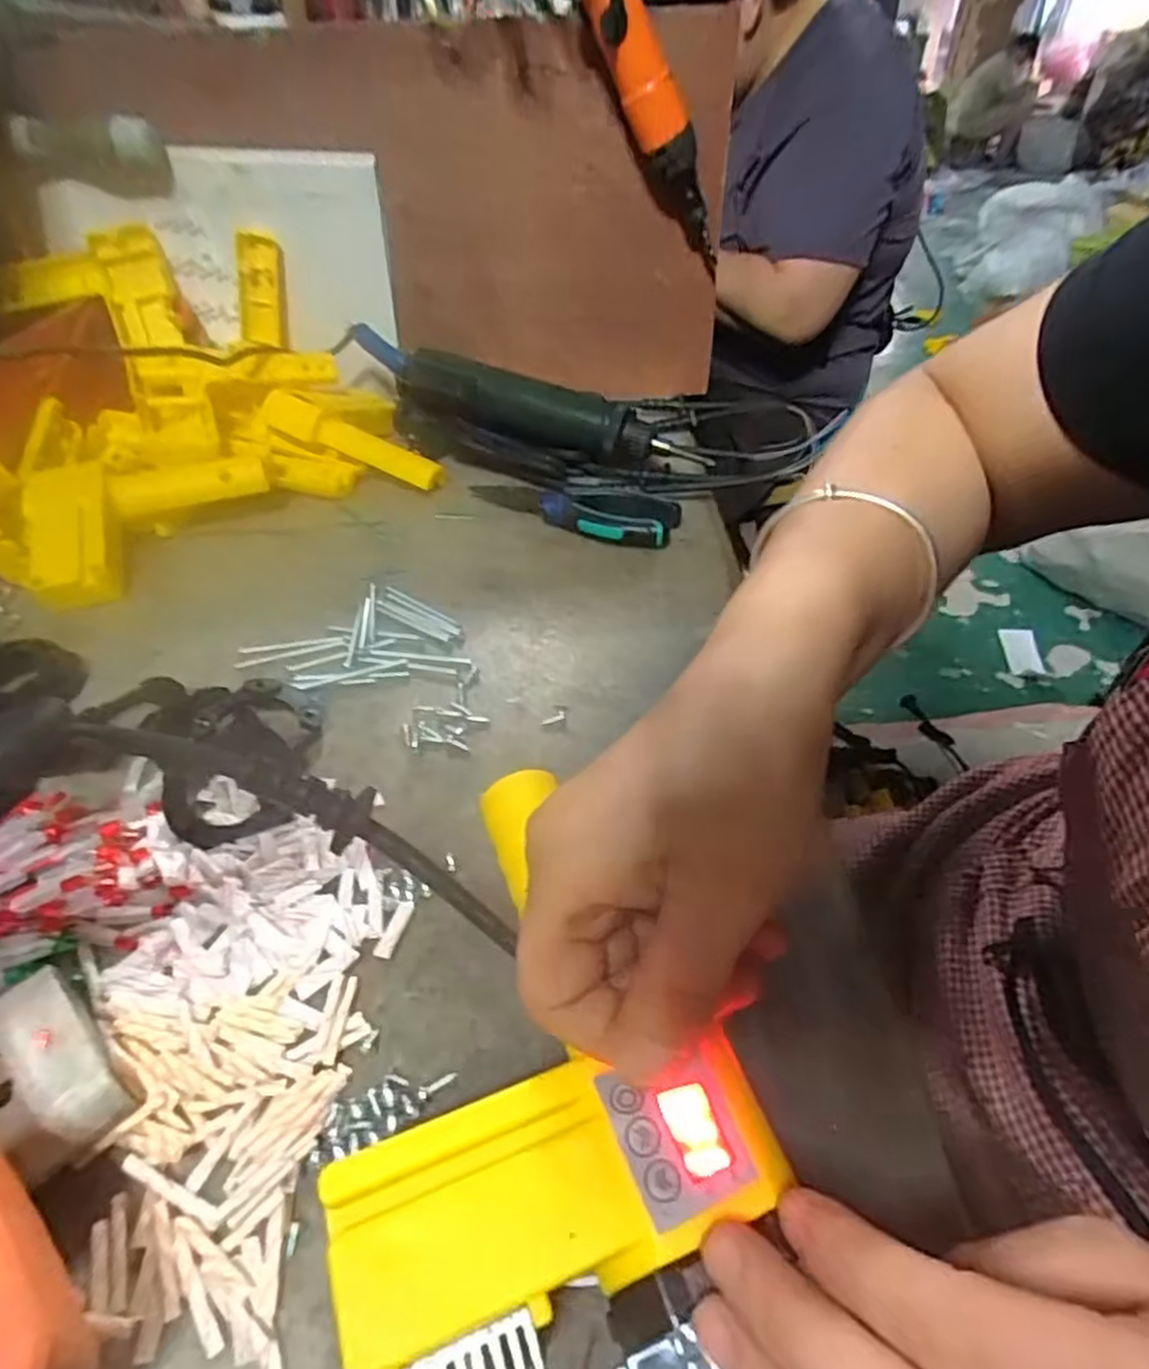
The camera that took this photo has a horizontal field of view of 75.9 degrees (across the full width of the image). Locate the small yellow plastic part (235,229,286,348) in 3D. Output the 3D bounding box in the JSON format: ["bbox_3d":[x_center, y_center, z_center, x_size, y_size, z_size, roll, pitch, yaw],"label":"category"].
[{"bbox_3d":[-0.270,-0.339,0.633,0.036,0.085,0.009,1,38,-15],"label":"small yellow plastic part"}]

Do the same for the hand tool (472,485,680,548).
[{"bbox_3d":[-0.004,-0.126,0.528,0.154,0.022,0.054,13,44,16],"label":"hand tool"}]

